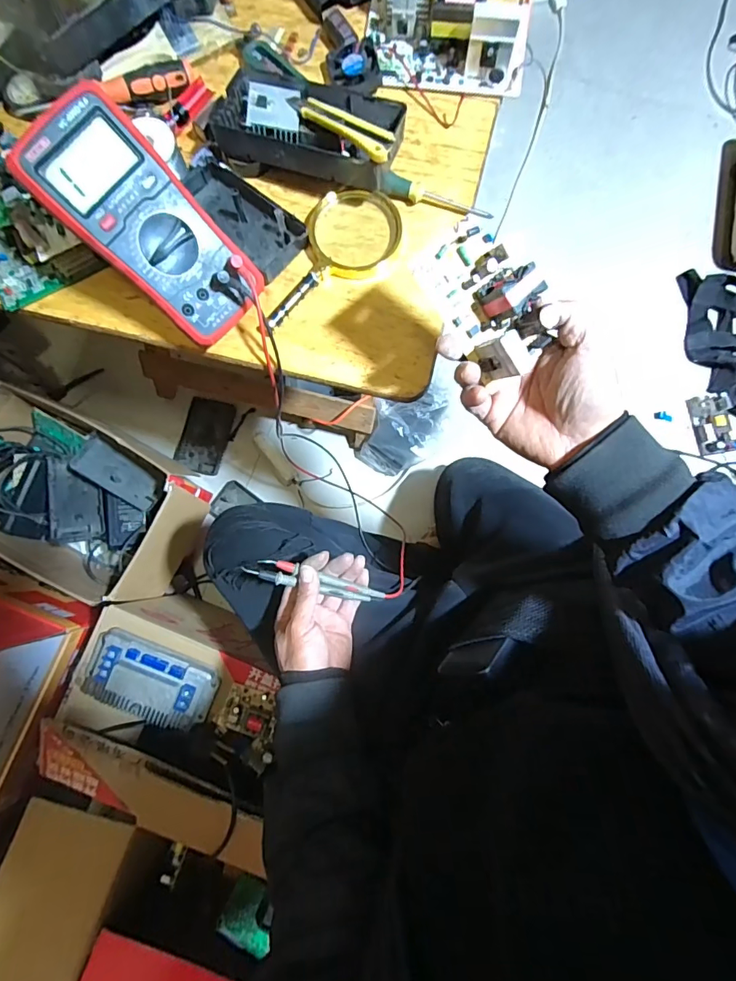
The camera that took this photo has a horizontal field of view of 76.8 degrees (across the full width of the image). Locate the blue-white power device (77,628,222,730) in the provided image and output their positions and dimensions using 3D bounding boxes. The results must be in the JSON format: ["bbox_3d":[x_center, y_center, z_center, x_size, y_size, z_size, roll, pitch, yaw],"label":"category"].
[{"bbox_3d":[-0.302,0.260,0.638,0.175,0.042,0.093,19,82,4],"label":"blue-white power device"}]

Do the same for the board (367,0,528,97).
[{"bbox_3d":[0.080,-0.471,0.466,0.163,0.051,0.108,5,82,2],"label":"board"}]

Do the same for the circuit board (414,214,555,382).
[{"bbox_3d":[0.089,-0.137,0.335,0.063,0.026,0.106,-39,105,0],"label":"circuit board"}]

